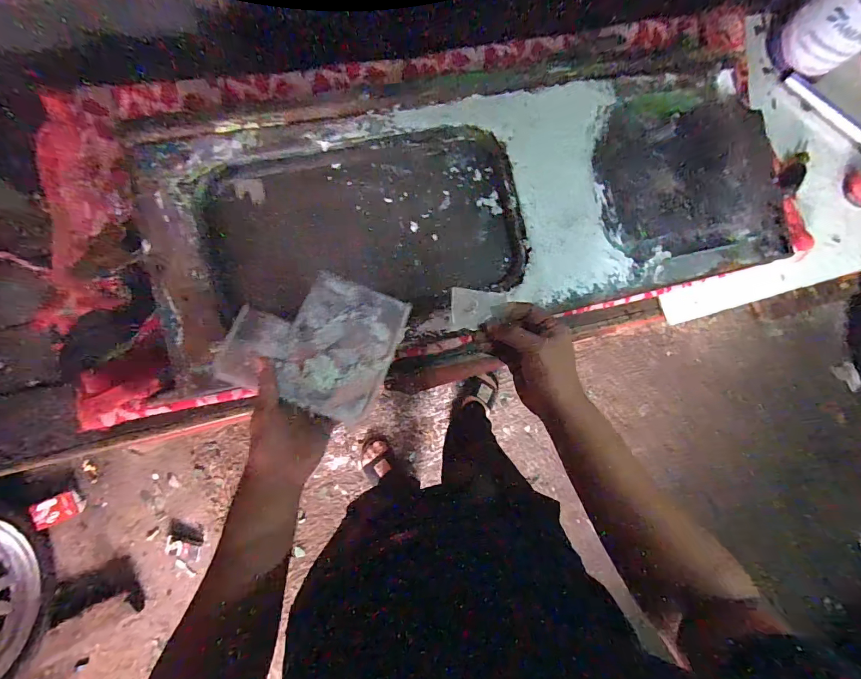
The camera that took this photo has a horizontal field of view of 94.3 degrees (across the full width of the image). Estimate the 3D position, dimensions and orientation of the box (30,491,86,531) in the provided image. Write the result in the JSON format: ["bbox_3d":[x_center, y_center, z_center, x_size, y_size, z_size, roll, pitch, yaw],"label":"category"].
[{"bbox_3d":[-1.144,0.521,1.232,0.020,0.118,0.086,0,100,35],"label":"box"}]

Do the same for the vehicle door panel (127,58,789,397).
[{"bbox_3d":[0.097,-0.208,0.626,0.984,0.046,0.374,-13,83,-10],"label":"vehicle door panel"}]

